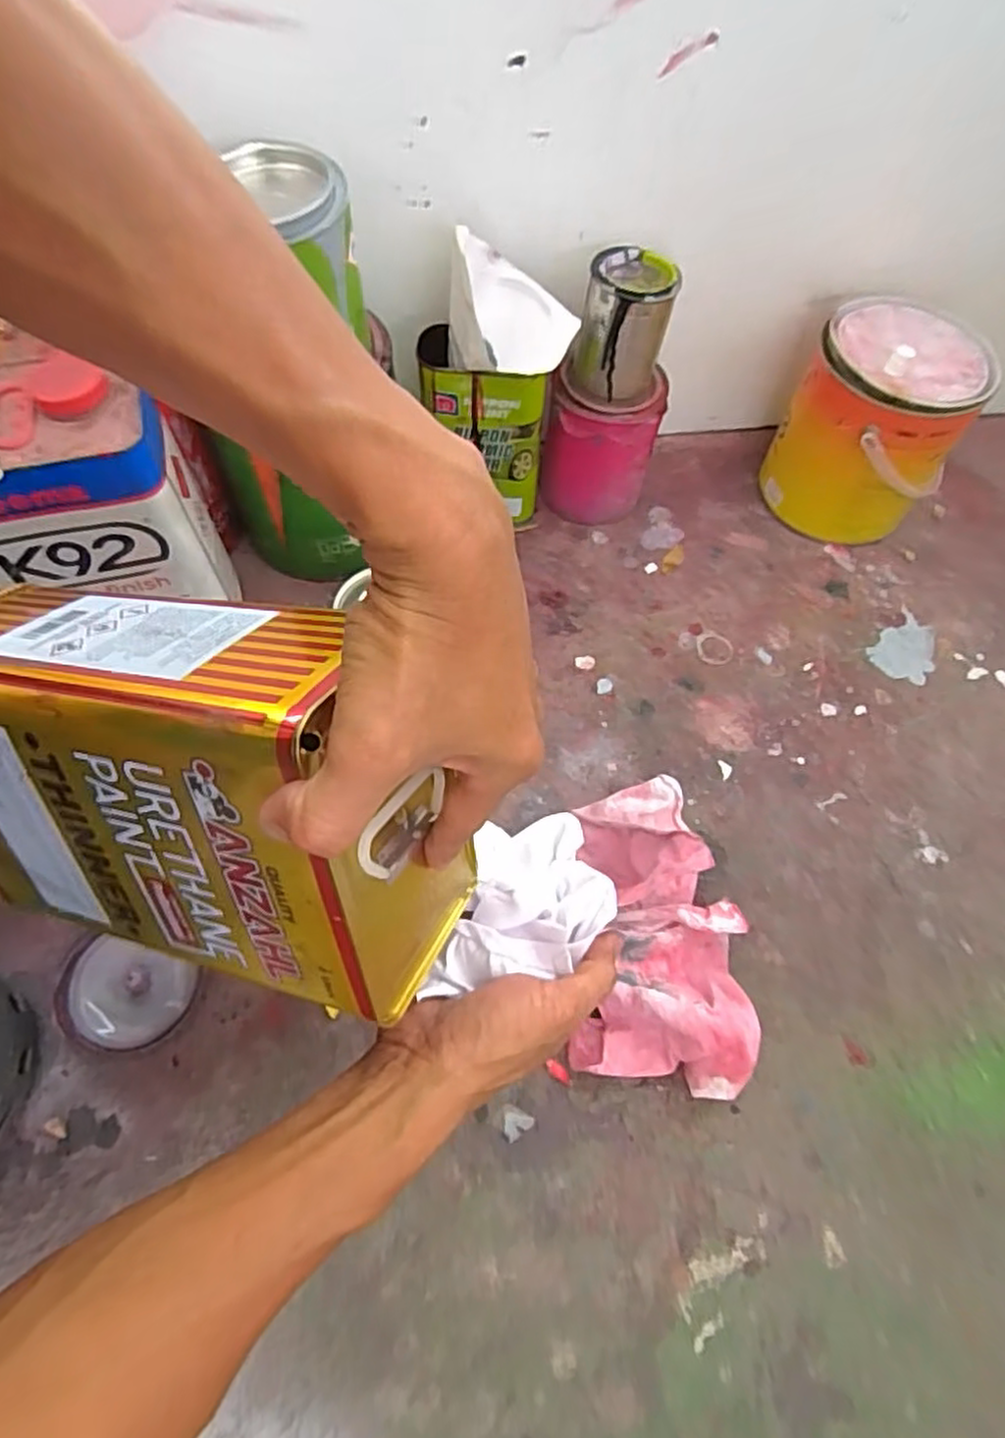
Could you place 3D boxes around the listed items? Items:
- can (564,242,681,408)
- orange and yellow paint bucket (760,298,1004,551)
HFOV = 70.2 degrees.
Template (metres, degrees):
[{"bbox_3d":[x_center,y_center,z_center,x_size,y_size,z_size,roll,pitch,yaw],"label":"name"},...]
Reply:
[{"bbox_3d":[0.104,-0.338,0.623,0.071,0.102,0.068,1,62,-1],"label":"can"},{"bbox_3d":[0.360,-0.289,0.715,0.147,0.169,0.151,1,63,-3],"label":"orange and yellow paint bucket"}]

